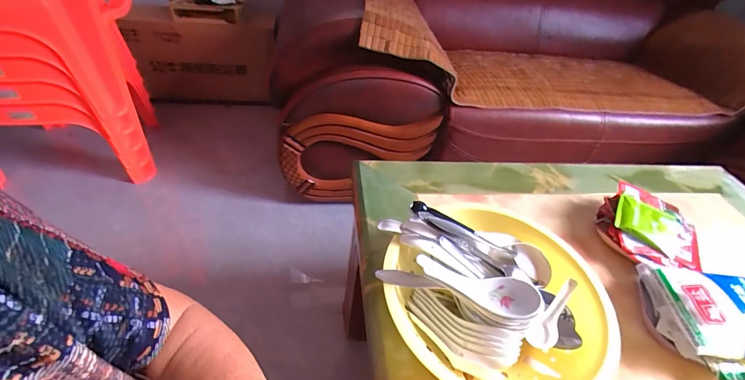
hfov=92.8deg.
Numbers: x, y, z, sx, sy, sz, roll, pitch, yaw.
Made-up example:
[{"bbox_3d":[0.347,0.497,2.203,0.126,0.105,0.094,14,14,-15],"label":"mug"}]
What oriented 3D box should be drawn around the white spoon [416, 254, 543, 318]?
[{"bbox_3d":[0.112,0.104,0.389,0.129,0.029,0.042,17,44,9],"label":"white spoon"}]

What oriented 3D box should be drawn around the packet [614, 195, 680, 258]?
[{"bbox_3d":[0.406,0.047,0.524,0.085,0.019,0.082,30,48,22],"label":"packet"}]

